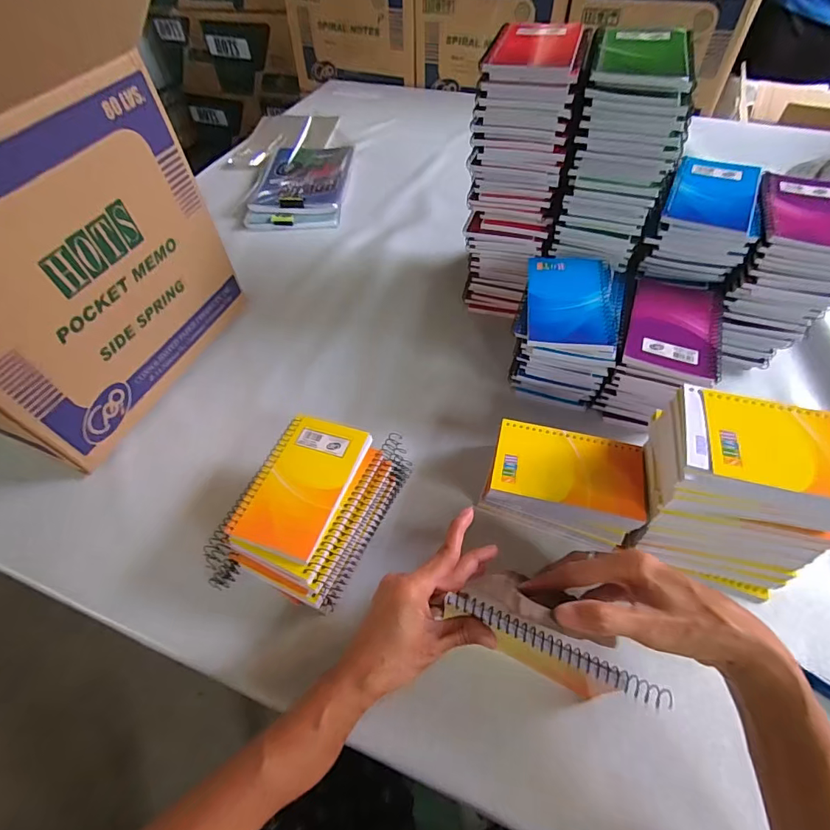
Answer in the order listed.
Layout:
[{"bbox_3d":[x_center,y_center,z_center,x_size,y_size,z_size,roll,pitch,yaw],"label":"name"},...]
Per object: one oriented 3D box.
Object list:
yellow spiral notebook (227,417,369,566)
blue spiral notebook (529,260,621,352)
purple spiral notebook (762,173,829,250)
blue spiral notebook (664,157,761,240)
[{"bbox_3d":[-0.102,0.059,0.408,0.085,0.007,0.130,16,56,13],"label":"yellow spiral notebook"},{"bbox_3d":[0.160,-0.119,0.463,0.085,0.011,0.127,8,54,7],"label":"blue spiral notebook"},{"bbox_3d":[0.403,-0.210,0.456,0.086,0.009,0.130,16,56,14],"label":"purple spiral notebook"},{"bbox_3d":[0.318,-0.237,0.476,0.080,0.011,0.120,22,57,17],"label":"blue spiral notebook"}]

